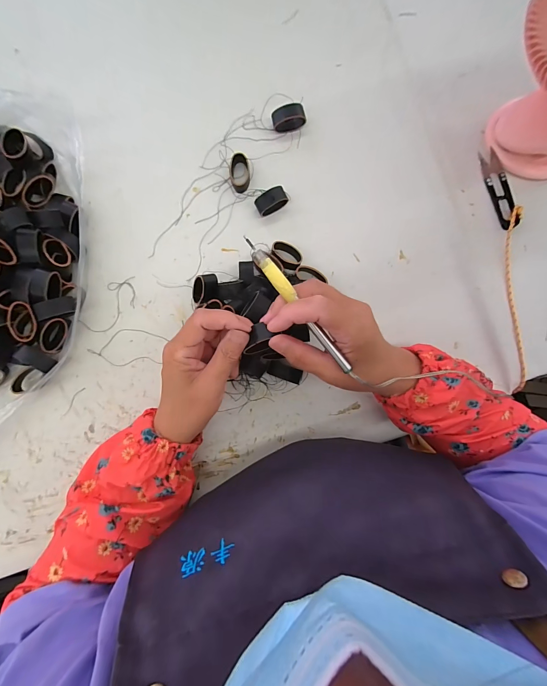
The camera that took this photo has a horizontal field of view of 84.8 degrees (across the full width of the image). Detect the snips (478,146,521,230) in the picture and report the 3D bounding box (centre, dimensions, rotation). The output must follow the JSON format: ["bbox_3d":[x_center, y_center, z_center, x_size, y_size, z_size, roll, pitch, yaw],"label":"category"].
[{"bbox_3d":[0.276,-0.189,0.367,0.025,0.005,0.103,-12,83,12],"label":"snips"}]

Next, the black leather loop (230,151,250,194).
[{"bbox_3d":[-0.040,-0.205,0.360,0.024,0.014,0.042,-2,88,-3],"label":"black leather loop"}]

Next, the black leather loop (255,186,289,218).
[{"bbox_3d":[-0.002,-0.166,0.355,0.037,0.021,0.021,-29,90,-3],"label":"black leather loop"}]

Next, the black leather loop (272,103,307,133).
[{"bbox_3d":[0.018,-0.273,0.363,0.039,0.011,0.029,-9,89,-3],"label":"black leather loop"}]

